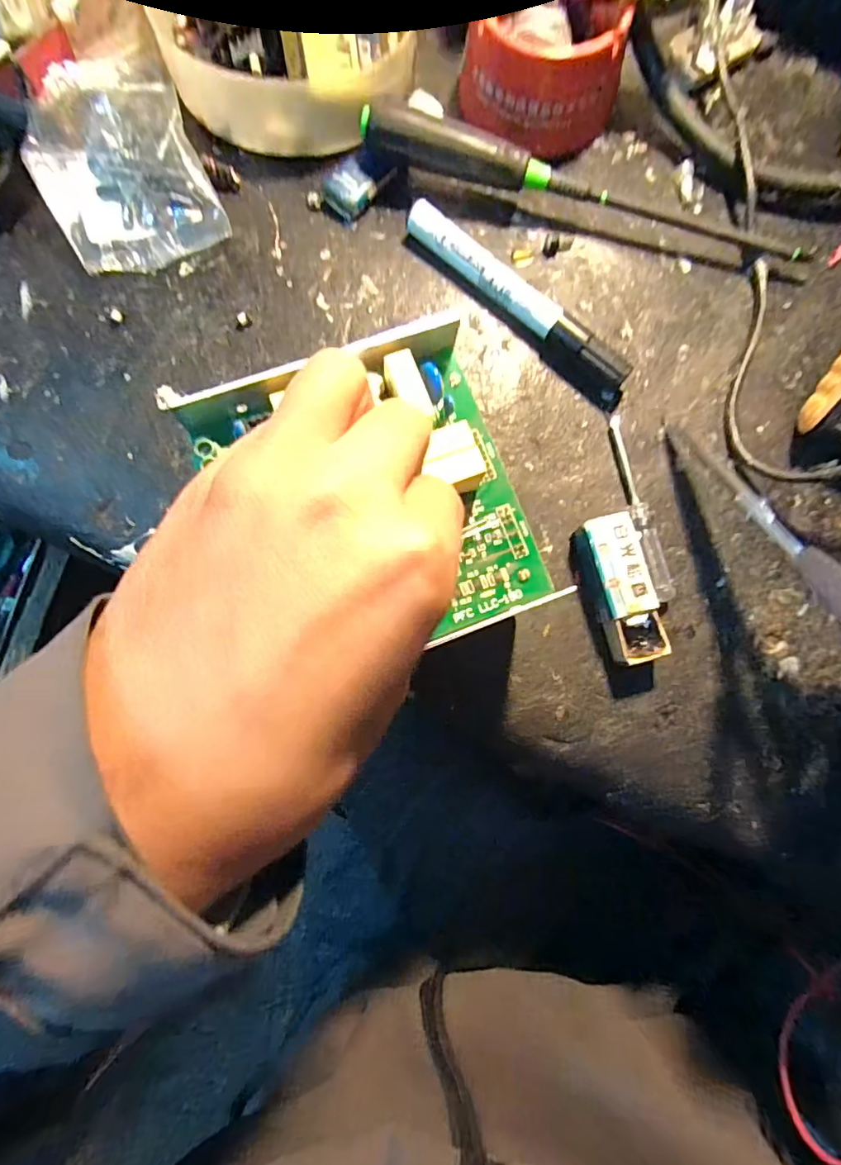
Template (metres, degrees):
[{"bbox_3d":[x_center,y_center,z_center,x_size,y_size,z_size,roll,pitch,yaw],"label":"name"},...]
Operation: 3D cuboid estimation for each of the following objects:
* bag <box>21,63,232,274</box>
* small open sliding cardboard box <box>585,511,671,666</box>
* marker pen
[{"bbox_3d":[-0.153,-0.211,0.277,0.077,0.018,0.094,-23,101,-4],"label":"bag"},{"bbox_3d":[0.092,0.004,0.252,0.026,0.021,0.066,-13,82,-3],"label":"small open sliding cardboard box"},{"bbox_3d":[0.048,-0.146,0.276,0.138,0.017,0.017,39,83,5],"label":"marker pen"}]

